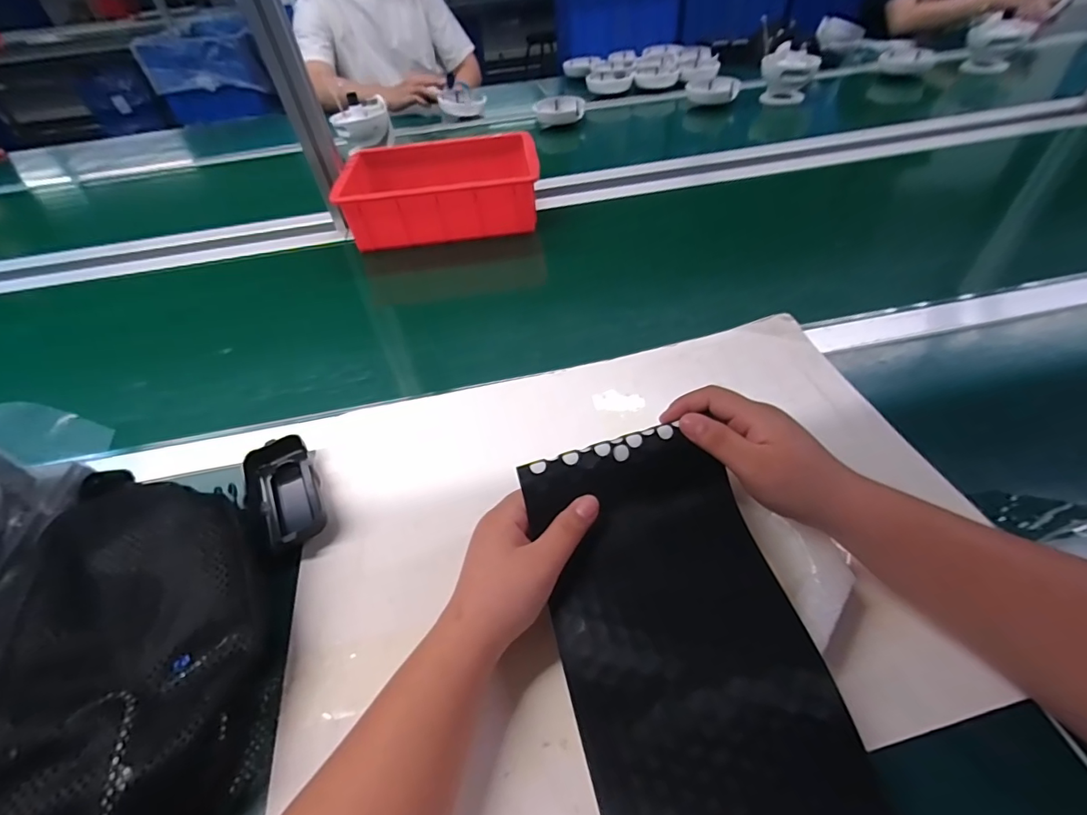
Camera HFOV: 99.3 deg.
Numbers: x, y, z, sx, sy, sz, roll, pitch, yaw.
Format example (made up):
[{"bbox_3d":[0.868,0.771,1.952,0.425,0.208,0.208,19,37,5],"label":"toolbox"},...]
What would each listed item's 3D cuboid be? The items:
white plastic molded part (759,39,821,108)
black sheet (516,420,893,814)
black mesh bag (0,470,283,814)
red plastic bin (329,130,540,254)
[{"bbox_3d":[0.530,-0.715,1.008,0.115,0.107,0.075,16,50,20],"label":"white plastic molded part"},{"bbox_3d":[0.080,0.138,0.251,0.131,0.025,0.257,-16,63,-1],"label":"black sheet"},{"bbox_3d":[-0.228,0.156,0.262,0.114,0.078,0.278,-15,59,-8],"label":"black mesh bag"},{"bbox_3d":[-0.155,-0.335,0.733,0.288,0.099,0.201,-9,47,-3],"label":"red plastic bin"}]

